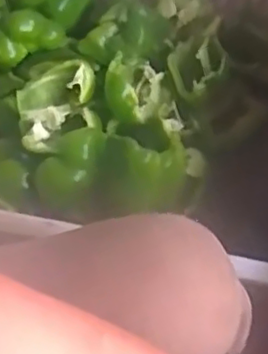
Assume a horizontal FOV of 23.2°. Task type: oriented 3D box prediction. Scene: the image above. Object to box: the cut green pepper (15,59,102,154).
[{"bbox_3d":[-0.071,-0.064,0.613,0.072,0.037,0.089,-10,66,-7],"label":"cut green pepper"}]

